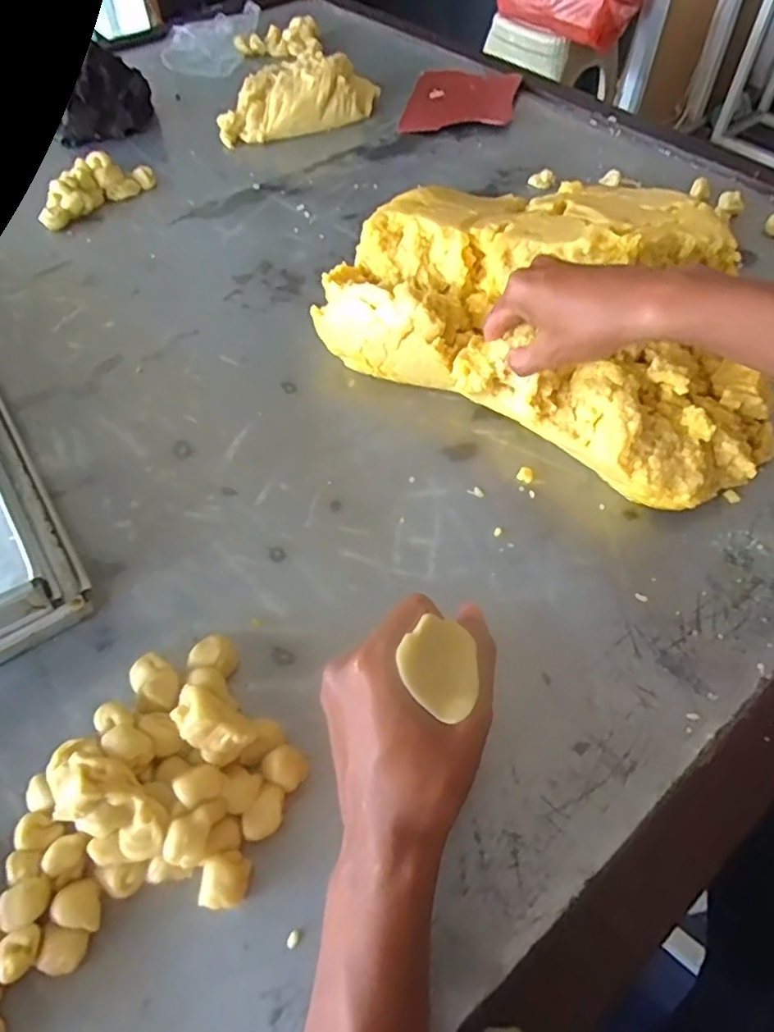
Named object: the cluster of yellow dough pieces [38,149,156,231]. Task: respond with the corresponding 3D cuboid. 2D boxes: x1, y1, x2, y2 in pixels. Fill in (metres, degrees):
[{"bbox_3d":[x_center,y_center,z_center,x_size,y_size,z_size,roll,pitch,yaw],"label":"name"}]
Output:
[{"bbox_3d":[-0.312,-0.350,0.670,0.041,0.034,0.130,36,61,22],"label":"cluster of yellow dough pieces"}]

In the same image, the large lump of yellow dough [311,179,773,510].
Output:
[{"bbox_3d":[0.128,-0.160,0.473,0.338,0.104,0.197,31,59,19],"label":"large lump of yellow dough"}]

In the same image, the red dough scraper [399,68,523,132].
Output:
[{"bbox_3d":[0.096,-0.531,0.809,0.131,0.006,0.166,9,57,10],"label":"red dough scraper"}]

